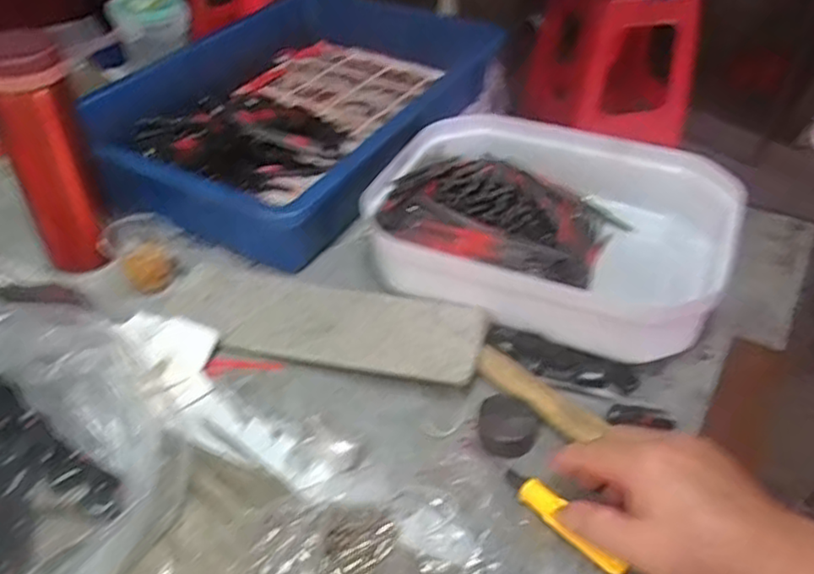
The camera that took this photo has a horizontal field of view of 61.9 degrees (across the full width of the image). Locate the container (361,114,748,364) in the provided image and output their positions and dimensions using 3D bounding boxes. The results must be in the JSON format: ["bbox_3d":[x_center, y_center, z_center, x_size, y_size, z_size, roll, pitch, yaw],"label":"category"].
[{"bbox_3d":[0.112,-0.050,0.564,0.267,0.069,0.216,17,44,17],"label":"container"}]

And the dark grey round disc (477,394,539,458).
[{"bbox_3d":[0.065,0.088,0.438,0.037,0.011,0.042,6,42,6],"label":"dark grey round disc"}]

